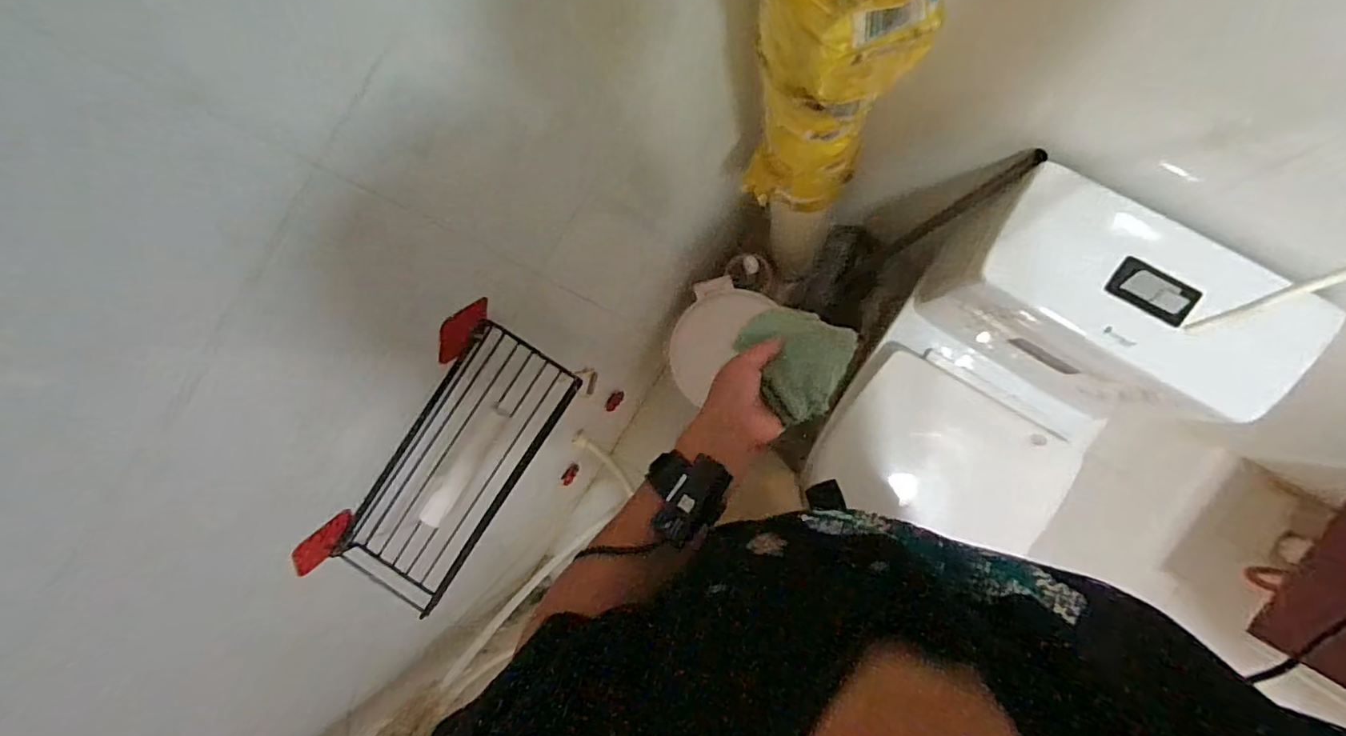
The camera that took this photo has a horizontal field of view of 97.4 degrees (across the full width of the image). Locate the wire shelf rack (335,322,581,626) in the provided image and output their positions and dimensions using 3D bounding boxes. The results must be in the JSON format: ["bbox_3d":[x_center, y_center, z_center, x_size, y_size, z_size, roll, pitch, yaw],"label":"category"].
[{"bbox_3d":[-0.215,0.105,0.591,0.113,0.054,0.288,34,95,7],"label":"wire shelf rack"}]

